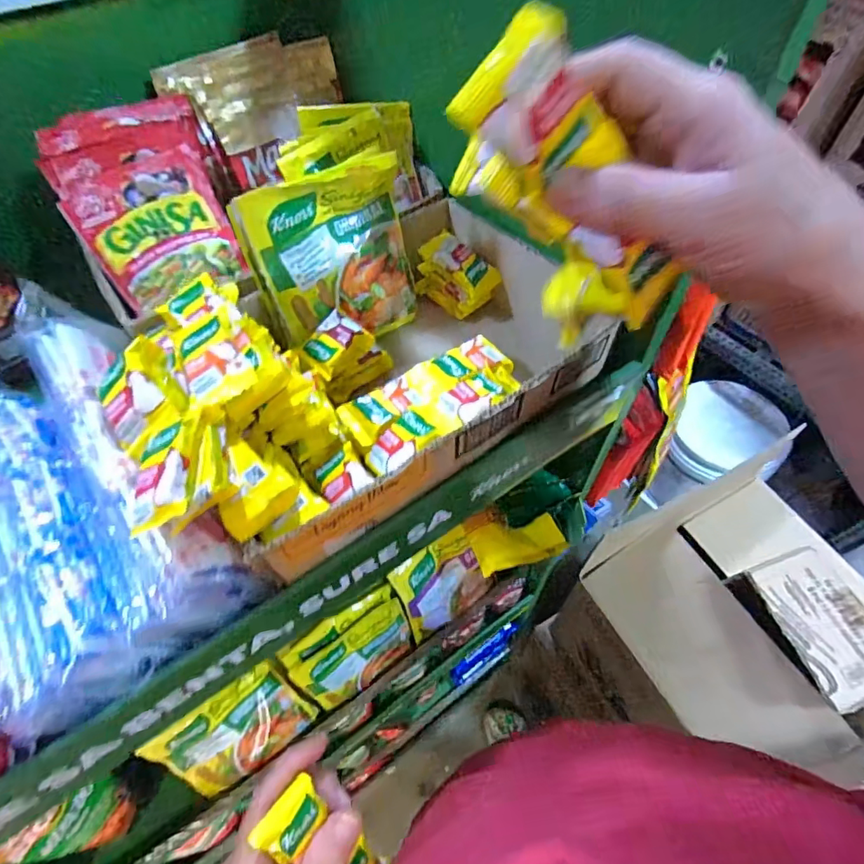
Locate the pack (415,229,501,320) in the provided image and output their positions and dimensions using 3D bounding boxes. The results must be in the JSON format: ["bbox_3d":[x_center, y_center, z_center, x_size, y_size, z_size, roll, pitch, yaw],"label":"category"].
[{"bbox_3d":[0.021,-0.127,0.408,0.063,0.050,0.031,39,65,24],"label":"pack"}]

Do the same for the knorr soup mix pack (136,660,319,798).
[{"bbox_3d":[-0.174,0.270,0.450,0.115,0.104,0.012,-31,32,-24],"label":"knorr soup mix pack"}]

